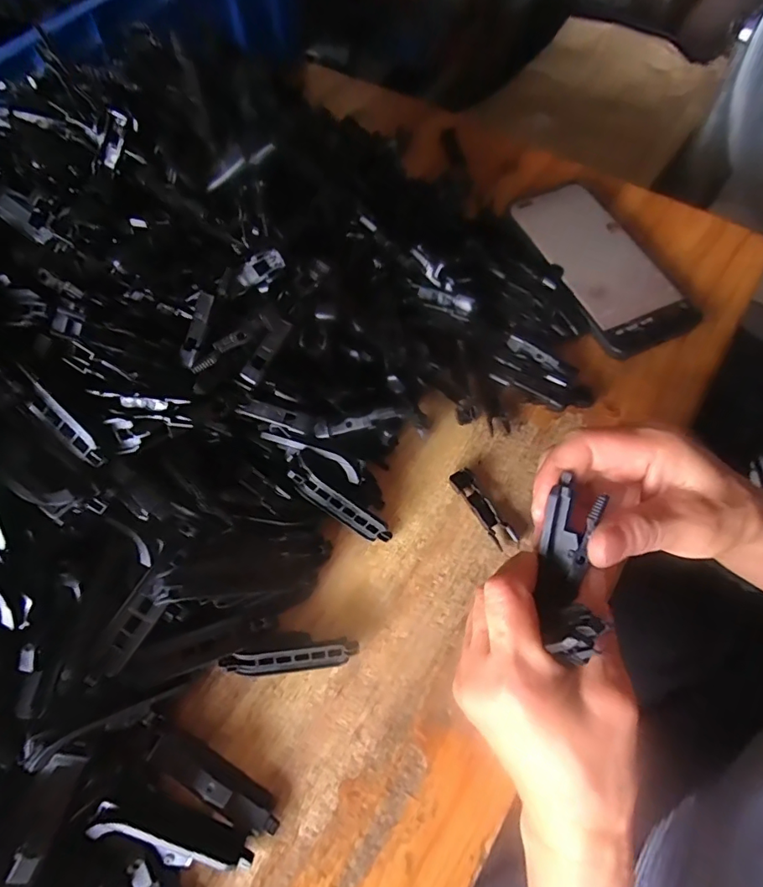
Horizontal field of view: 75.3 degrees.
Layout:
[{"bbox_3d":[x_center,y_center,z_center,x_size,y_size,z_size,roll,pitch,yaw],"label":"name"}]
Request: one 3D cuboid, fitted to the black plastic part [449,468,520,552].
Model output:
[{"bbox_3d":[0.063,0.040,0.307,0.014,0.009,0.054,-30,67,-13],"label":"black plastic part"}]

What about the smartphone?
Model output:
[{"bbox_3d":[0.169,-0.143,0.386,0.082,0.015,0.163,-21,65,-9],"label":"smartphone"}]

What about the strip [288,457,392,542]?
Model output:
[{"bbox_3d":[-0.025,0.038,0.294,0.071,0.019,0.005,37,33,-11],"label":"strip"}]

